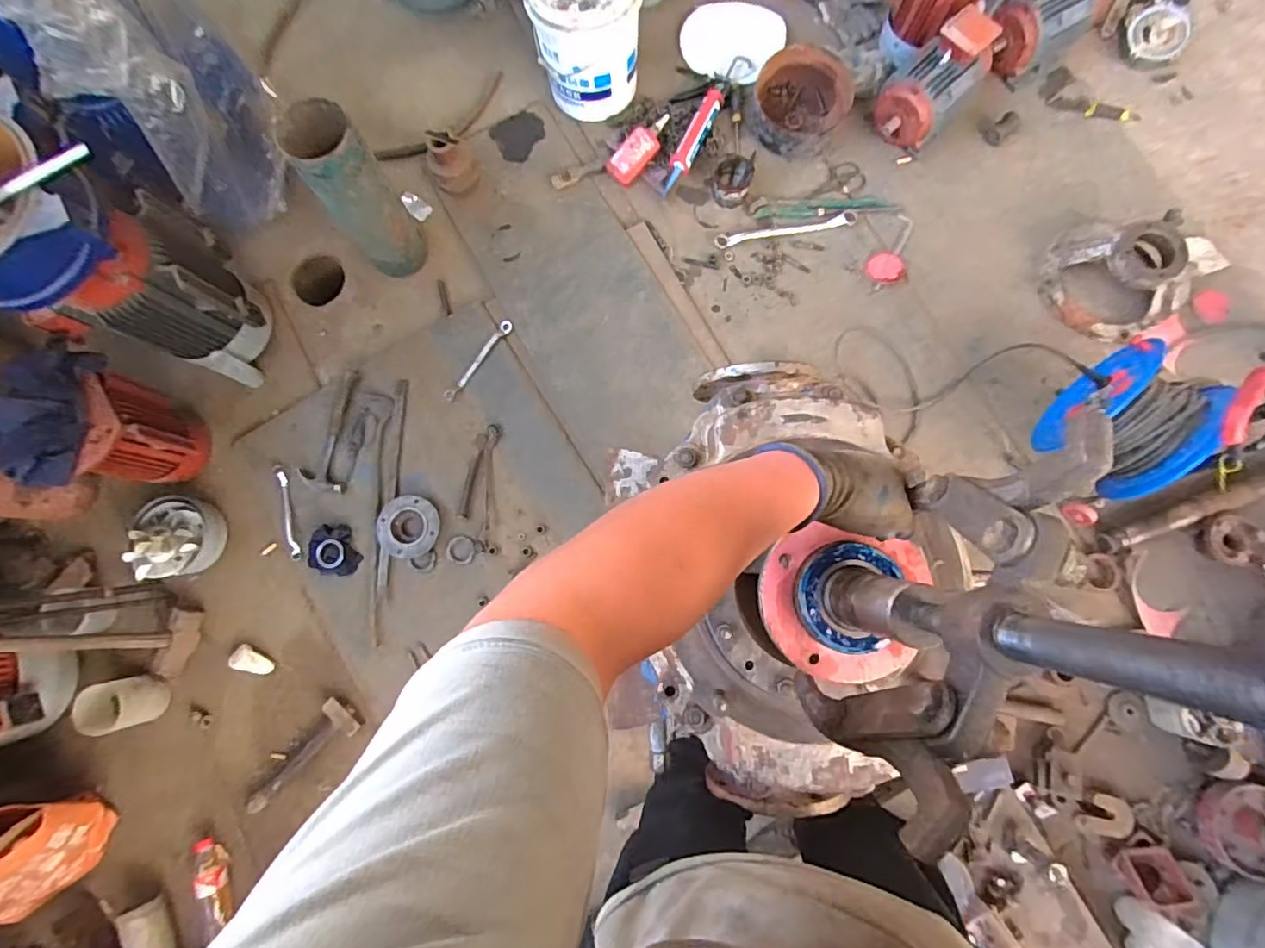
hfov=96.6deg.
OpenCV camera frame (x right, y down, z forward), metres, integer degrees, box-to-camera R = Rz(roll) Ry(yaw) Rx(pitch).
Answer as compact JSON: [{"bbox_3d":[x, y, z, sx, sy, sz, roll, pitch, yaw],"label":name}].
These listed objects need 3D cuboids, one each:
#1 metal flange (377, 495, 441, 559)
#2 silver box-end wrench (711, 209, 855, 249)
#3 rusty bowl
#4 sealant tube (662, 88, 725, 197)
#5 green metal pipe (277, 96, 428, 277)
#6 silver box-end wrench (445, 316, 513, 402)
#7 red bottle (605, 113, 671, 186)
[{"bbox_3d":[-0.560,0.132,1.417,0.148,0.040,0.153,0,80,2],"label":"metal flange"},{"bbox_3d":[0.421,-0.670,1.546,0.381,0.023,0.043,-9,80,0],"label":"silver box-end wrench"},{"bbox_3d":[0.445,-1.013,1.542,0.251,0.119,0.233,0,80,2],"label":"rusty bowl"},{"bbox_3d":[0.166,-0.908,1.542,0.062,0.061,0.292,26,82,6],"label":"sealant tube"},{"bbox_3d":[-0.656,-0.668,1.373,0.162,0.398,0.186,-36,81,-4],"label":"green metal pipe"},{"bbox_3d":[-0.409,-0.301,1.493,0.033,0.011,0.267,38,84,6],"label":"silver box-end wrench"},{"bbox_3d":[0.021,-0.899,1.552,0.098,0.041,0.216,39,84,8],"label":"red bottle"}]

